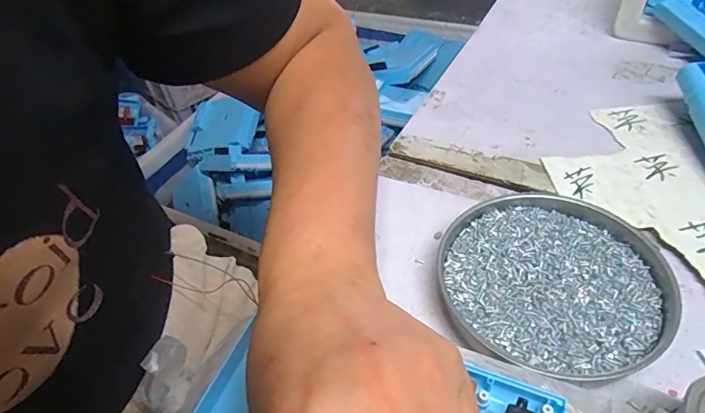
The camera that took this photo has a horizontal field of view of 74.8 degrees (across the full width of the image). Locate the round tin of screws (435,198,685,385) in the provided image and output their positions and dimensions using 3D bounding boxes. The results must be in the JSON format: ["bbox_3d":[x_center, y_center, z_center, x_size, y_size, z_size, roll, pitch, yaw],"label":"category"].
[{"bbox_3d":[0.128,0.045,0.298,0.136,0.016,0.126,-4,43,4],"label":"round tin of screws"}]

